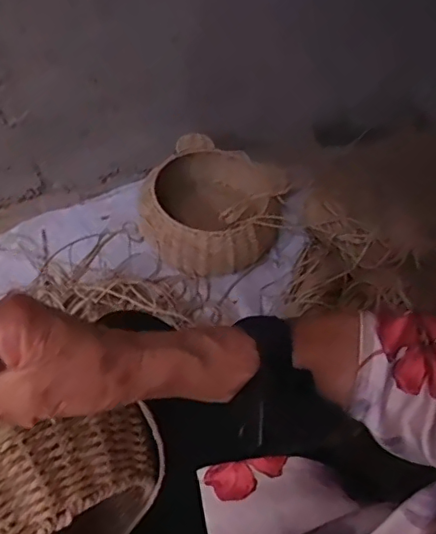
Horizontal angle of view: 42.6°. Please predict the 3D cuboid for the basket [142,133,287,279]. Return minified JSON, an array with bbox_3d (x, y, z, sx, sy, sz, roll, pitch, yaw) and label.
[{"bbox_3d":[-0.011,-0.125,1.326,0.318,0.198,0.357,7,51,-1],"label":"basket"}]

